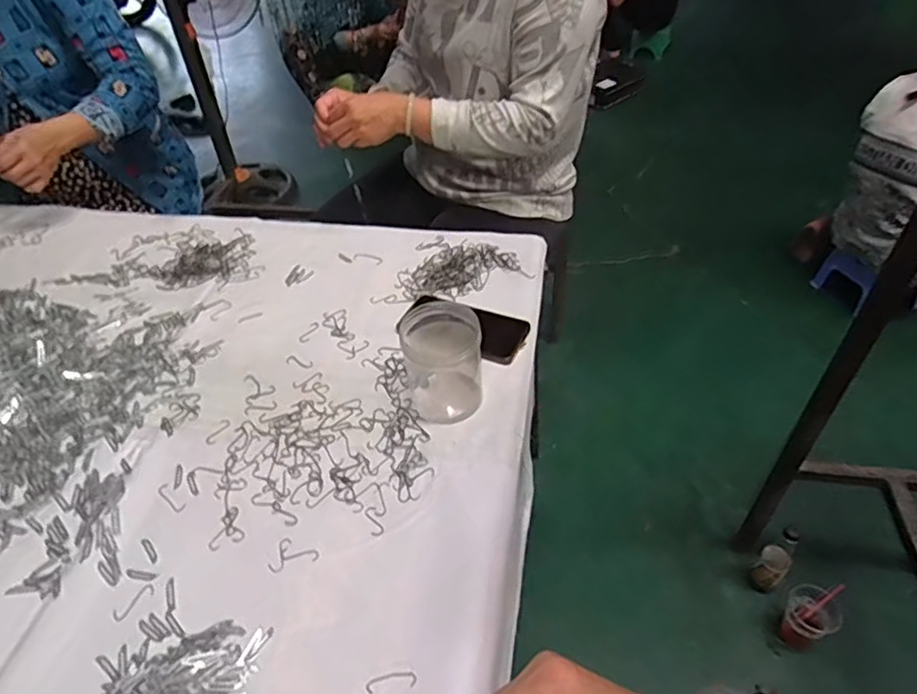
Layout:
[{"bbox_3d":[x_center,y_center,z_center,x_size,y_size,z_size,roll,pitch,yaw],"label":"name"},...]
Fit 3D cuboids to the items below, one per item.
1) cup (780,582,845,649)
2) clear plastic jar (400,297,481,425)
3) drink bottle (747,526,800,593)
[{"bbox_3d":[0.704,0.534,1.193,0.089,0.181,0.093,-2,43,2],"label":"cup"},{"bbox_3d":[-0.018,0.014,0.696,0.089,0.110,0.089,-3,44,3],"label":"clear plastic jar"},{"bbox_3d":[0.644,0.427,1.210,0.058,0.180,0.072,31,54,31],"label":"drink bottle"}]

